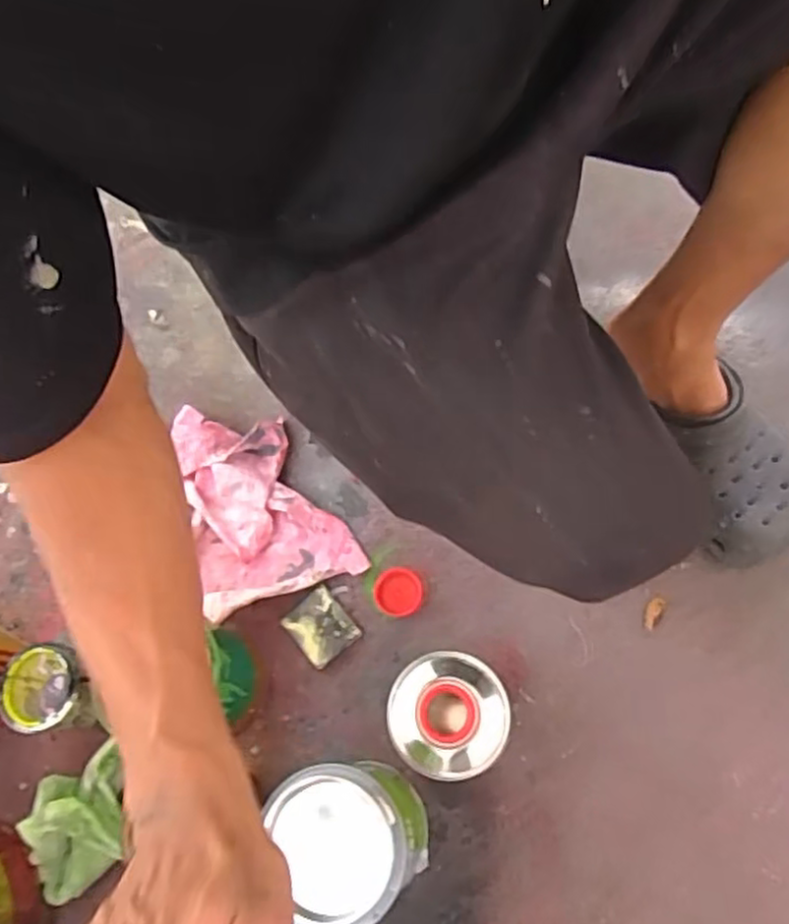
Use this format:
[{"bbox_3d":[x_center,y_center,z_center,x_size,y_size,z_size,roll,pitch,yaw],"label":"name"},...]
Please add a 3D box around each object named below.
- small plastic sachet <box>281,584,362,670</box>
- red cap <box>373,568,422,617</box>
[{"bbox_3d":[-0.075,0.162,0.686,0.056,0.004,0.067,-40,69,-9],"label":"small plastic sachet"},{"bbox_3d":[0.003,0.127,0.675,0.047,0.008,0.047,-2,69,6],"label":"red cap"}]

